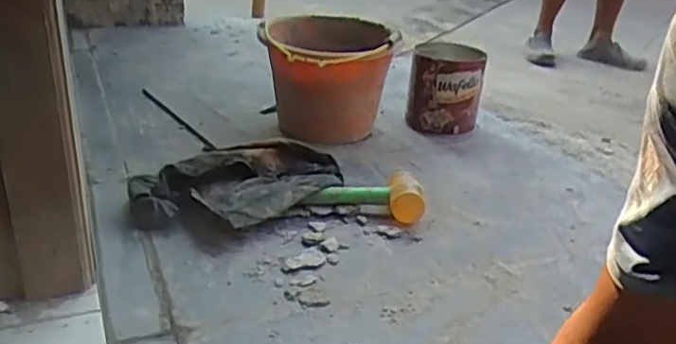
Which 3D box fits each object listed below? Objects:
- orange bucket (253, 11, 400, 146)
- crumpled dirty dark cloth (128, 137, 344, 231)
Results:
[{"bbox_3d":[-0.026,-0.173,1.253,0.231,0.211,0.295,1,25,-4],"label":"orange bucket"},{"bbox_3d":[-0.138,0.021,0.951,0.307,0.078,0.151,-12,30,-33],"label":"crumpled dirty dark cloth"}]

